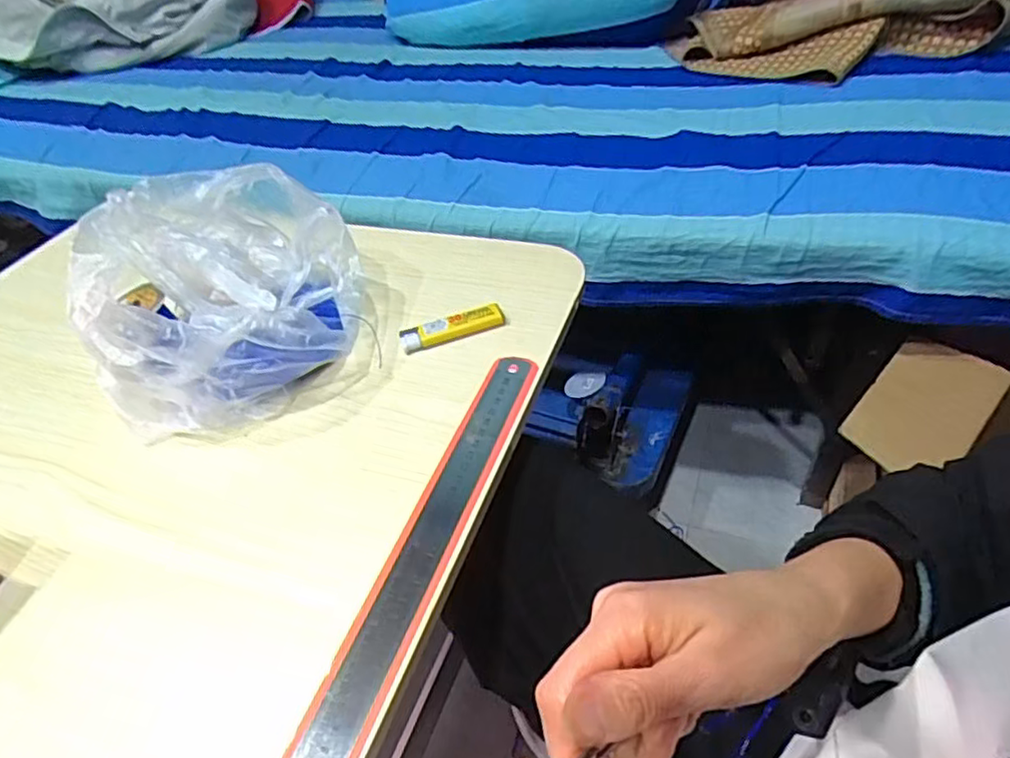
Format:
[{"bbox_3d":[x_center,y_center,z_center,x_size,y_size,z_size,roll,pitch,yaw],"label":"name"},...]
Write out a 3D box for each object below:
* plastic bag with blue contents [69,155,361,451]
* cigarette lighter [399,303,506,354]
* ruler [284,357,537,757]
[{"bbox_3d":[-0.202,-0.066,0.481,0.182,0.111,0.179,-19,45,-12],"label":"plastic bag with blue contents"},{"bbox_3d":[-0.041,-0.041,0.502,0.081,0.014,0.020,-16,44,-9],"label":"cigarette lighter"},{"bbox_3d":[-0.041,0.091,0.378,0.033,0.006,0.298,13,49,16],"label":"ruler"}]

